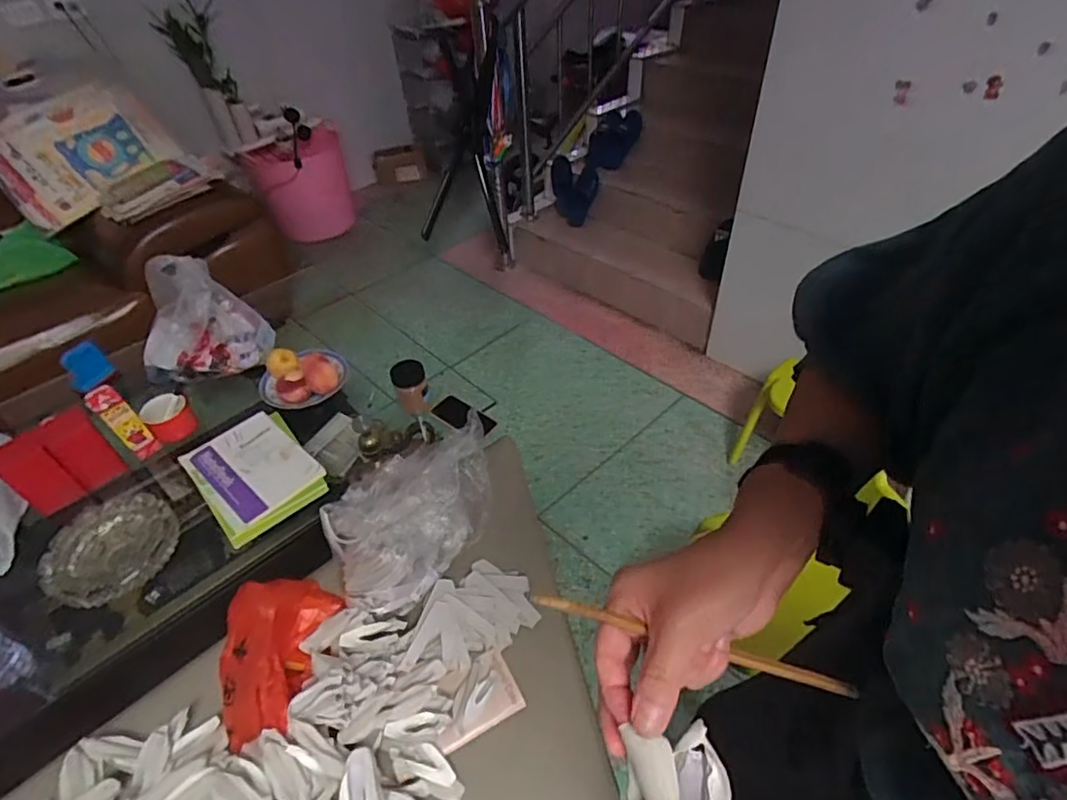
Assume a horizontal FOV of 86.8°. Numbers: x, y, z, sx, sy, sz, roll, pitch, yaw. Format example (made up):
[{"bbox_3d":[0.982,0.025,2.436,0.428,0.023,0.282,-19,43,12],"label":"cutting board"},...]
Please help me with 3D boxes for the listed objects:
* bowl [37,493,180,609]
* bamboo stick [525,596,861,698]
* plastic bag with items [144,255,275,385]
[{"bbox_3d":[-0.793,0.279,1.066,0.206,0.062,0.216,-2,44,2],"label":"bowl"},{"bbox_3d":[0.103,0.144,0.330,0.231,0.009,0.008,23,37,-17],"label":"bamboo stick"},{"bbox_3d":[-0.913,-0.216,1.523,0.319,0.232,0.314,-29,49,-24],"label":"plastic bag with items"}]

